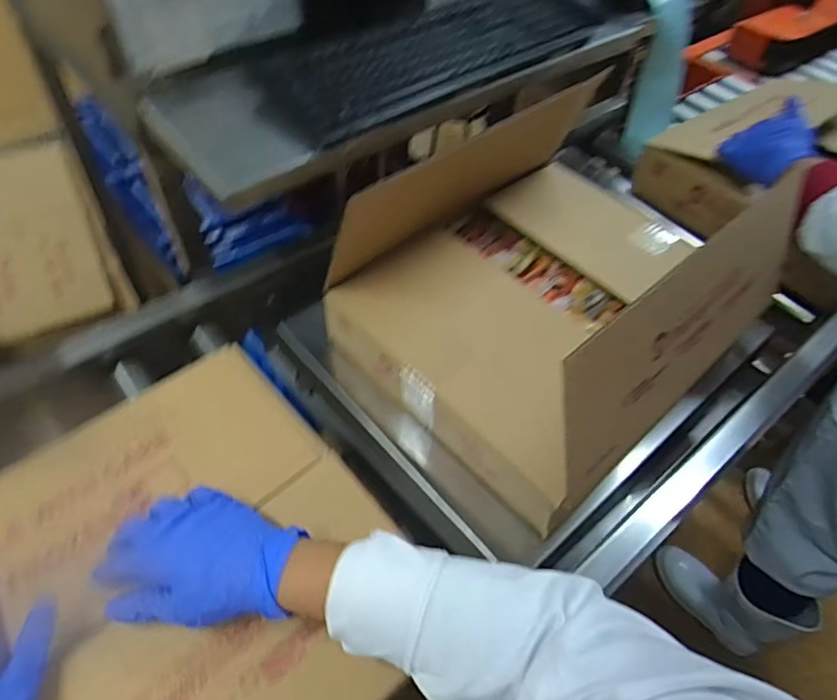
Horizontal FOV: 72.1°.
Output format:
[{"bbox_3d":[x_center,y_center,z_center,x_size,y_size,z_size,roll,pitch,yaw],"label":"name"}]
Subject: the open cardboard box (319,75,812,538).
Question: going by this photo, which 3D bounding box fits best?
[{"bbox_3d":[0.152,-0.090,0.638,0.401,0.249,0.344,-36,62,-27],"label":"open cardboard box"}]

